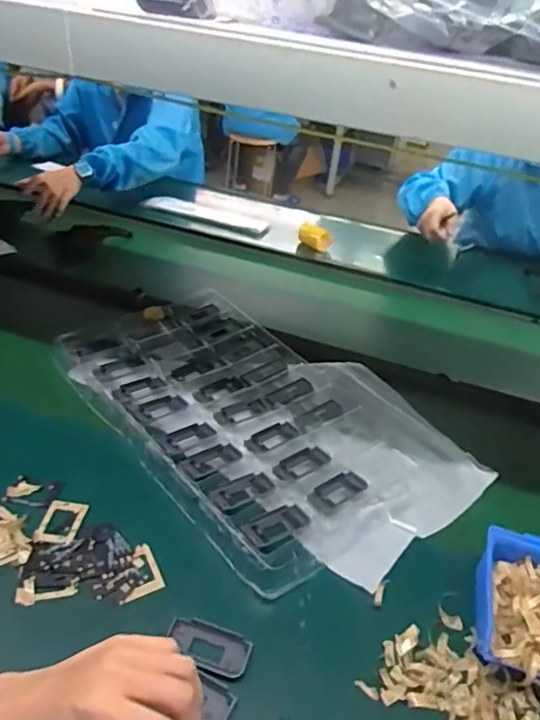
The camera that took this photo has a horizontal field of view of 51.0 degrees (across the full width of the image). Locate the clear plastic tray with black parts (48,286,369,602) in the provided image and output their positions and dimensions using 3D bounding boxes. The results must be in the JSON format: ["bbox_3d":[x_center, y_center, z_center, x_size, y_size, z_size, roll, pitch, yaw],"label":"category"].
[{"bbox_3d":[-0.056,0.057,0.782,0.298,0.034,0.514,-21,43,-36],"label":"clear plastic tray with black parts"}]

